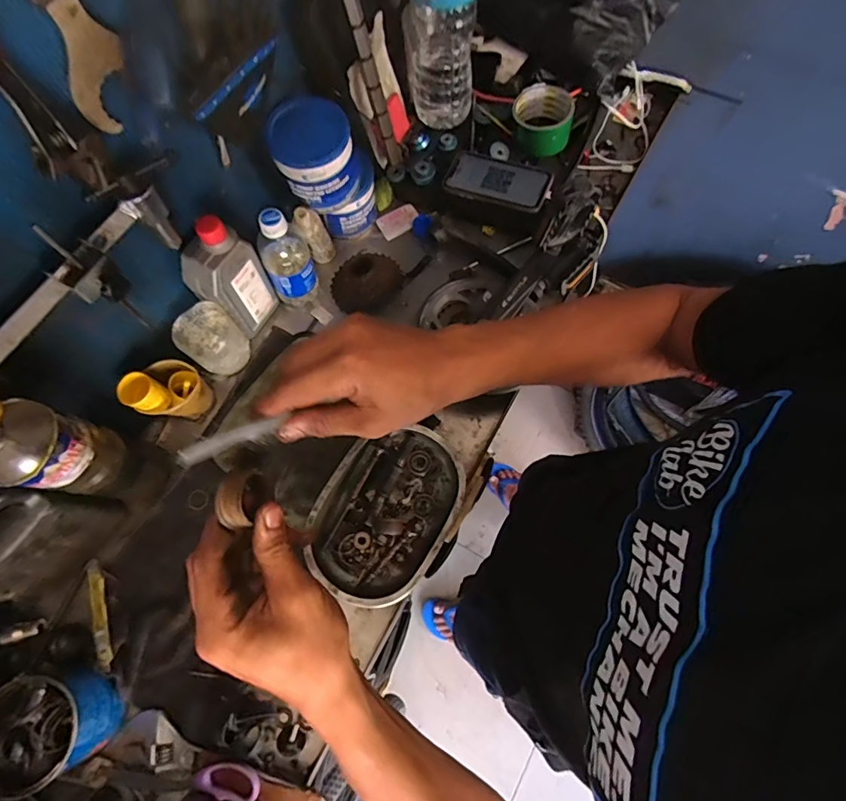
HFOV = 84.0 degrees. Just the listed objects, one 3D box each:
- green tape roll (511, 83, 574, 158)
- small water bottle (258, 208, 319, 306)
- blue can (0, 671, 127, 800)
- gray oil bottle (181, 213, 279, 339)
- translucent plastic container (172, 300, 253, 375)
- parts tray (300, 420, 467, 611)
[{"bbox_3d":[0.176,-0.415,0.702,0.089,0.053,0.082,12,72,5],"label":"green tape roll"},{"bbox_3d":[-0.180,-0.187,0.631,0.059,0.159,0.057,0,72,1],"label":"small water bottle"},{"bbox_3d":[-0.388,0.335,0.489,0.105,0.082,0.102,0,72,1],"label":"blue can"},{"bbox_3d":[-0.249,-0.154,0.609,0.055,0.171,0.080,25,74,9],"label":"gray oil bottle"},{"bbox_3d":[-0.275,-0.077,0.626,0.071,0.086,0.066,0,72,1],"label":"translucent plastic container"},{"bbox_3d":[-0.043,0.134,0.585,0.153,0.038,0.213,30,75,10],"label":"parts tray"}]

